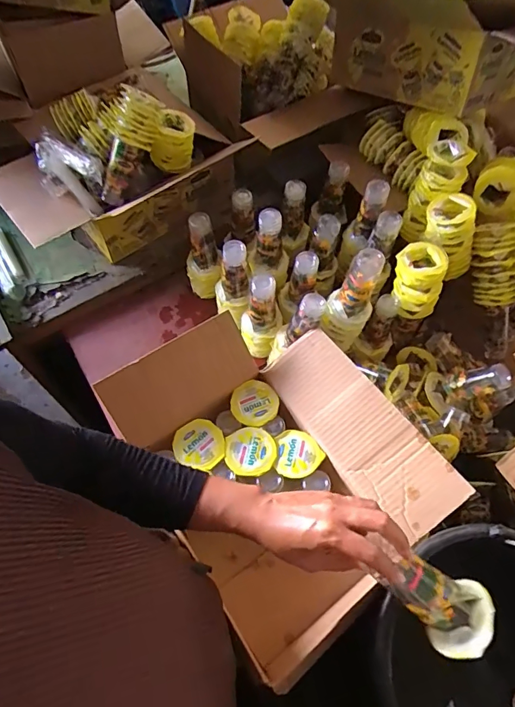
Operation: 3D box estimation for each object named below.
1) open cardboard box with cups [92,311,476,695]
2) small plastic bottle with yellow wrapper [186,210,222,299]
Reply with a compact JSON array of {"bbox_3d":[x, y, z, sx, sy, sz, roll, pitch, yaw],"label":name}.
[{"bbox_3d":[0.029,0.164,0.678,0.332,0.222,0.410,-32,67,-17],"label":"open cardboard box with cups"},{"bbox_3d":[-0.107,-0.182,0.838,0.065,0.184,0.057,-9,62,-7],"label":"small plastic bottle with yellow wrapper"}]

